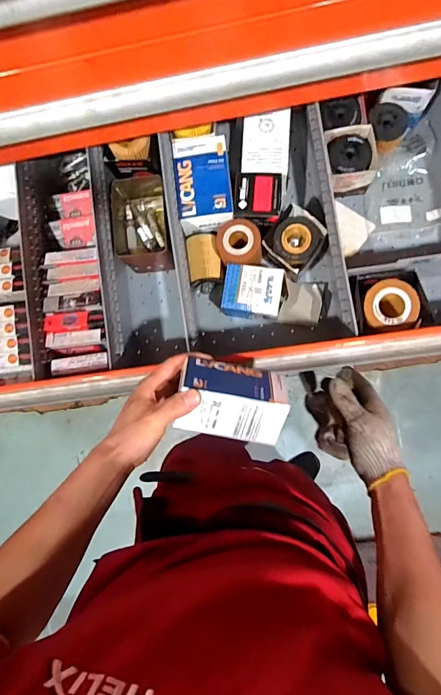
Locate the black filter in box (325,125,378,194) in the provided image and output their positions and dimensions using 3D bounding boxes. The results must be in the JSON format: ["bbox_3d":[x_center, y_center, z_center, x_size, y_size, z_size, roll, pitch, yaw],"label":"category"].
[{"bbox_3d":[0.210,-0.305,0.655,0.074,0.068,0.086,-10,84,5],"label":"black filter in box"}]

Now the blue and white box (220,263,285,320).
[{"bbox_3d":[0.054,-0.088,0.652,0.093,0.061,0.079,11,86,7],"label":"blue and white box"}]

